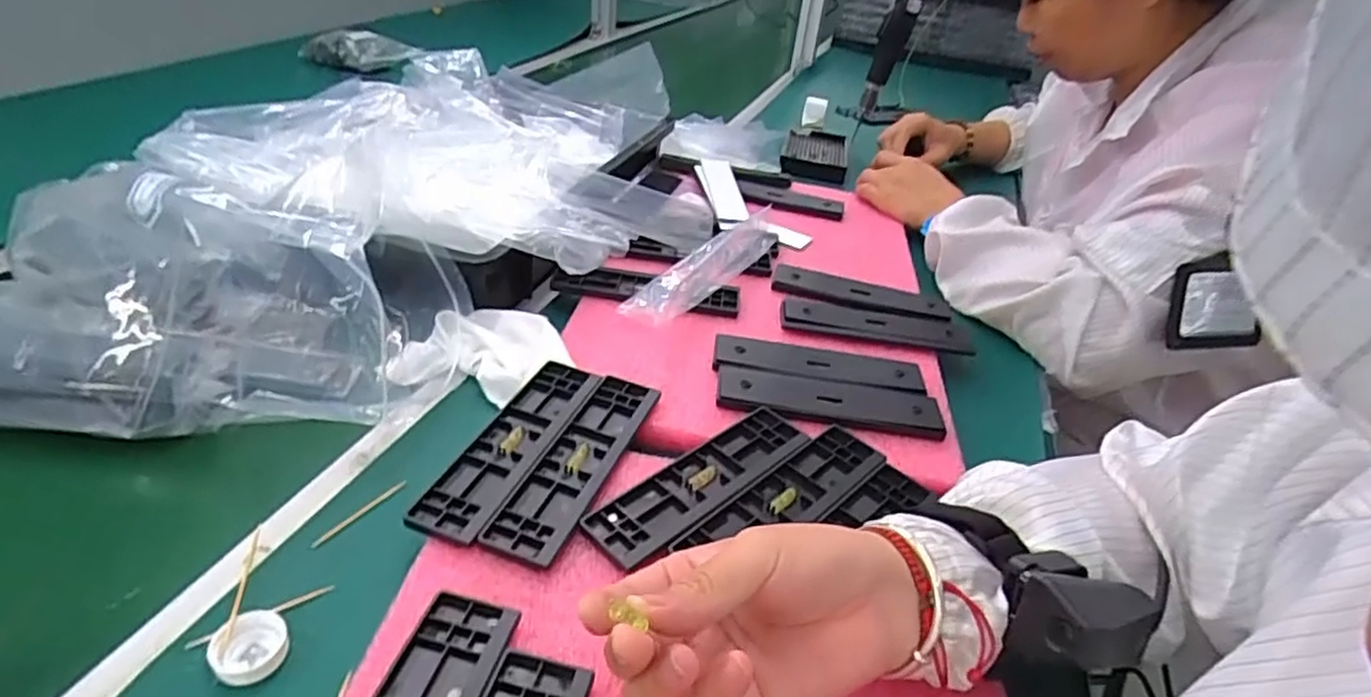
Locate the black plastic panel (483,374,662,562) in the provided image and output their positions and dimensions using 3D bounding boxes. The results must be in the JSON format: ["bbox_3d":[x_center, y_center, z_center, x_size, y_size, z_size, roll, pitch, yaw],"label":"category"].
[{"bbox_3d":[-0.063,0.065,0.422,0.041,0.006,0.159,16,35,13],"label":"black plastic panel"}]

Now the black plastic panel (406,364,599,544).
[{"bbox_3d":[-0.105,0.056,0.429,0.042,0.008,0.161,16,35,13],"label":"black plastic panel"}]

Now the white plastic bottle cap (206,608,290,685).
[{"bbox_3d":[-0.203,0.138,0.324,0.031,0.013,0.030,5,34,-3],"label":"white plastic bottle cap"}]

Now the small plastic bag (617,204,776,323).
[{"bbox_3d":[0.028,-0.079,0.633,0.043,0.019,0.237,24,38,24],"label":"small plastic bag"}]

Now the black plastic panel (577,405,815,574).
[{"bbox_3d":[0.013,0.077,0.419,0.045,0.006,0.158,32,41,32],"label":"black plastic panel"}]

